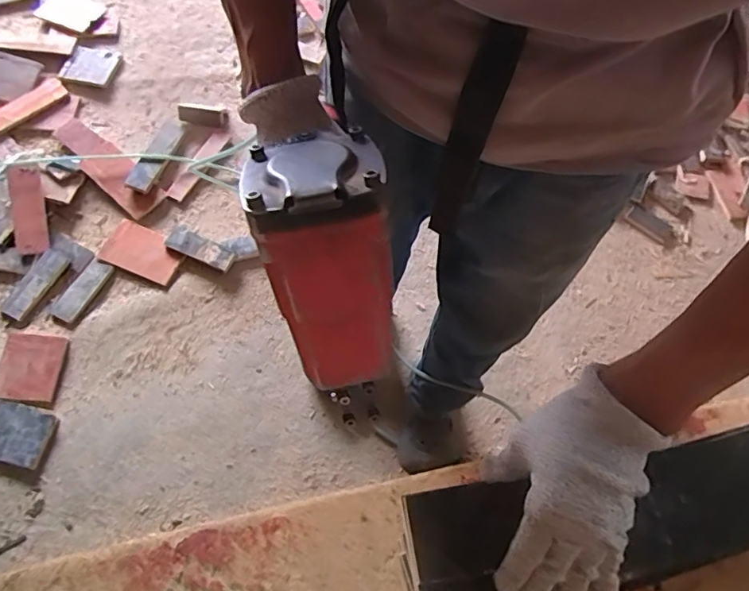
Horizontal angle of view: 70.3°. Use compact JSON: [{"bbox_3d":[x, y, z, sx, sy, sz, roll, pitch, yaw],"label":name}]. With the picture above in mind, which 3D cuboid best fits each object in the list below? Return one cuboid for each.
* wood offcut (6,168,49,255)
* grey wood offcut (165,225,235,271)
[{"bbox_3d":[-0.898,-0.219,1.377,0.075,0.021,0.242,-8,80,-32],"label":"wood offcut"},{"bbox_3d":[-0.451,-0.126,1.375,0.186,0.020,0.067,22,65,8],"label":"grey wood offcut"}]

